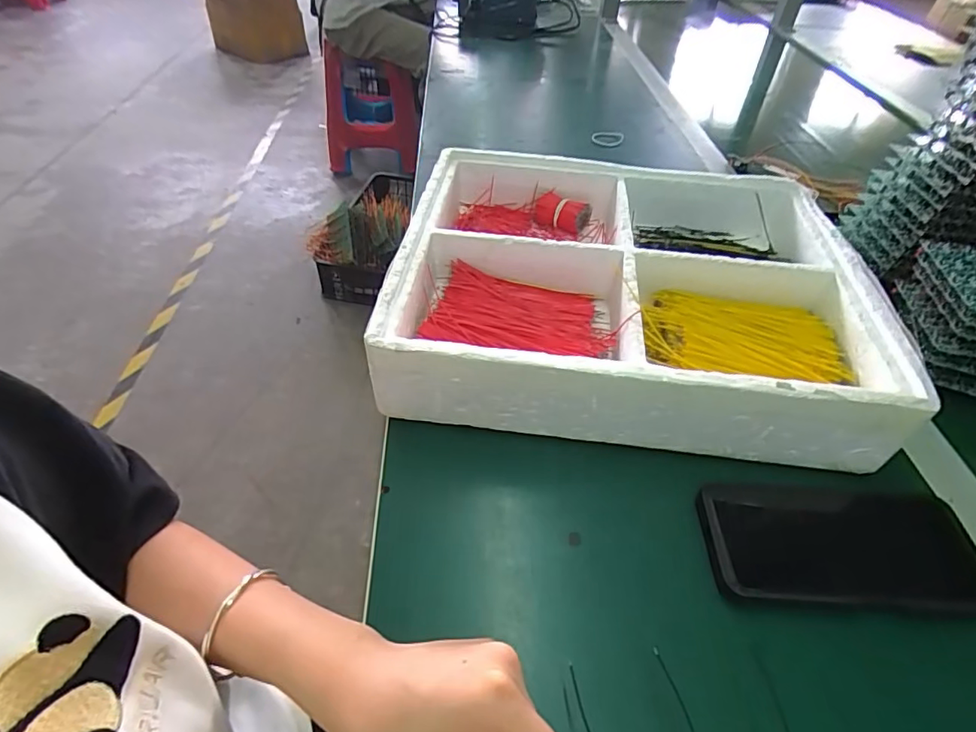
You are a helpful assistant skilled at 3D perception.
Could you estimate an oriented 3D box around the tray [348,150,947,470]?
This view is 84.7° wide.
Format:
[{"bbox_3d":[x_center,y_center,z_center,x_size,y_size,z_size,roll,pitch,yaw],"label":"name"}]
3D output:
[{"bbox_3d":[0.118,-0.080,0.477,0.373,0.075,0.314,7,46,3],"label":"tray"}]

